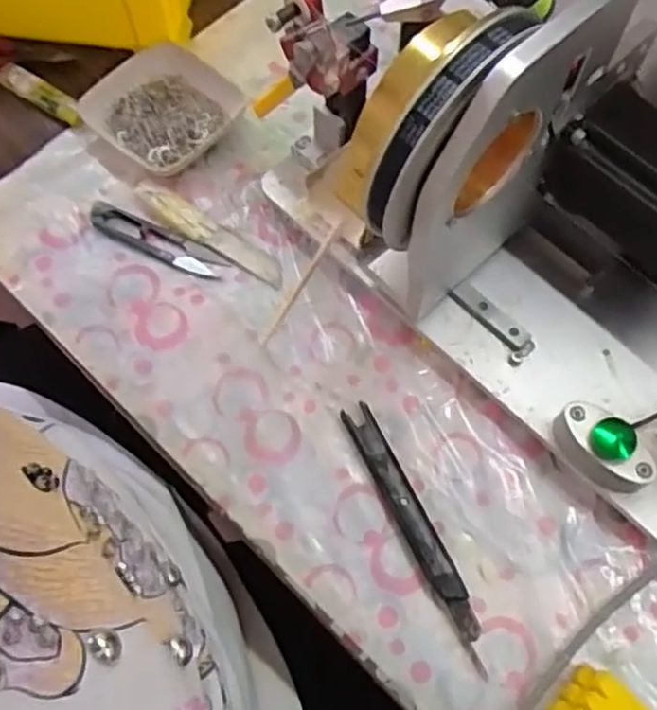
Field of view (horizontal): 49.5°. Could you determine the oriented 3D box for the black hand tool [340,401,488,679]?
[{"bbox_3d":[0.052,0.100,0.417,0.019,0.014,0.158,-25,69,-10],"label":"black hand tool"}]

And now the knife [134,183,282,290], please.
[{"bbox_3d":[-0.083,-0.085,0.499,0.123,0.012,0.026,35,71,14],"label":"knife"}]

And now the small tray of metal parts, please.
[{"bbox_3d":[-0.125,-0.184,0.532,0.098,0.025,0.093,42,72,16],"label":"small tray of metal parts"}]

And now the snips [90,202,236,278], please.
[{"bbox_3d":[-0.120,-0.079,0.497,0.105,0.005,0.021,25,69,10],"label":"snips"}]

